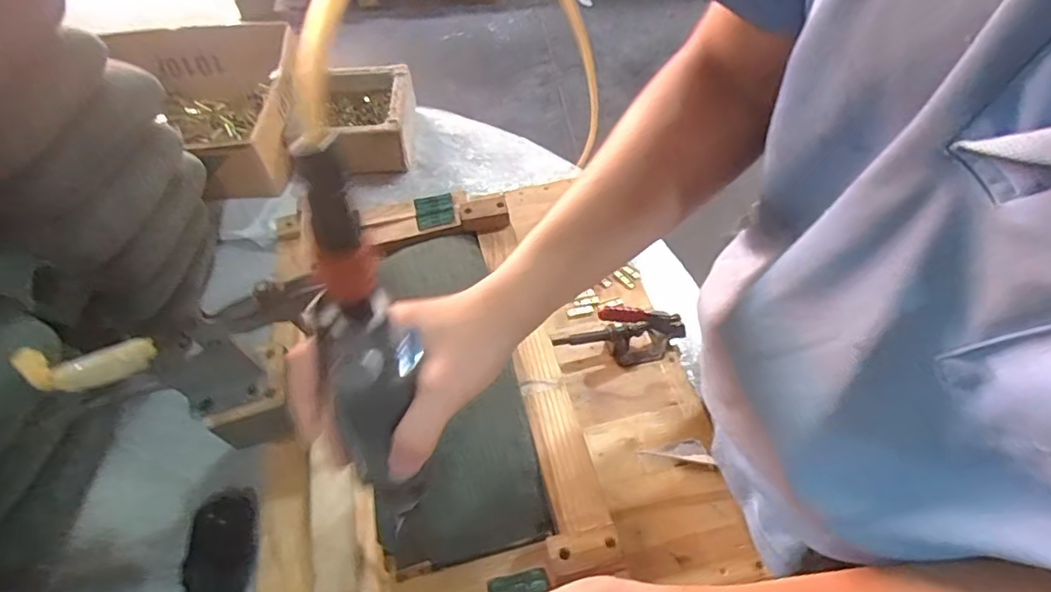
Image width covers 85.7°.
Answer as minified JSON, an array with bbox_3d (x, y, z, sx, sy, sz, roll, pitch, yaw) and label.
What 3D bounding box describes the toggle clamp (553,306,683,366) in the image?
[{"bbox_3d":[0.104,0.039,0.599,0.142,0.078,0.035,-8,53,-6],"label":"toggle clamp"}]

